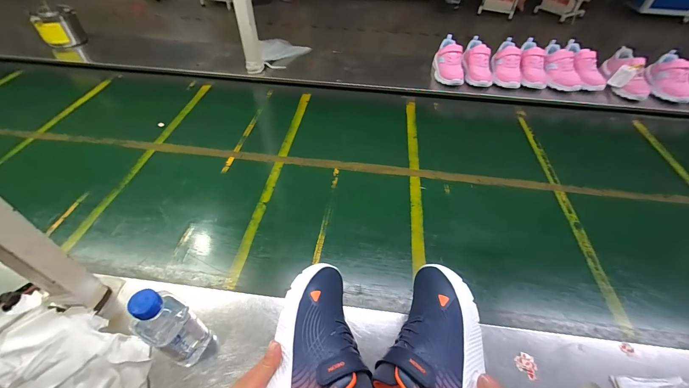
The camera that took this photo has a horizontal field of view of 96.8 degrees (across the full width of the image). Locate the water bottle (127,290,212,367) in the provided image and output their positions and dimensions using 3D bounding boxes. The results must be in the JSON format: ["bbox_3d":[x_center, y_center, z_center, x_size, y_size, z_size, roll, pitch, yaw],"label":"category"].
[{"bbox_3d":[-0.237,0.178,0.415,0.062,0.163,0.060,29,53,23],"label":"water bottle"}]

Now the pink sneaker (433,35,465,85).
[{"bbox_3d":[0.368,-0.466,1.061,0.103,0.098,0.186,9,48,6],"label":"pink sneaker"}]

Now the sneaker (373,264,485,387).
[{"bbox_3d":[0.104,0.203,0.372,0.116,0.077,0.252,9,47,7],"label":"sneaker"}]

